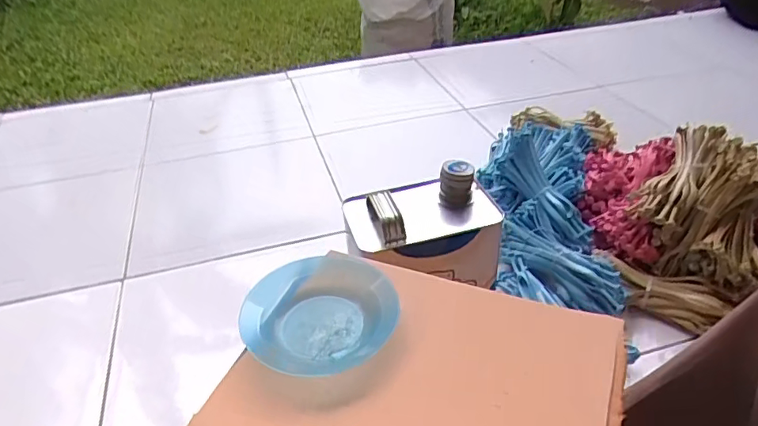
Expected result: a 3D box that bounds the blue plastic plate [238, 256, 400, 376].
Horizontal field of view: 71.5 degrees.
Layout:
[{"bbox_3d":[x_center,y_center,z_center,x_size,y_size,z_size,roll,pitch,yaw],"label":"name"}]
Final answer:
[{"bbox_3d":[-0.052,0.084,0.457,0.128,0.023,0.114,-10,36,-11],"label":"blue plastic plate"}]

